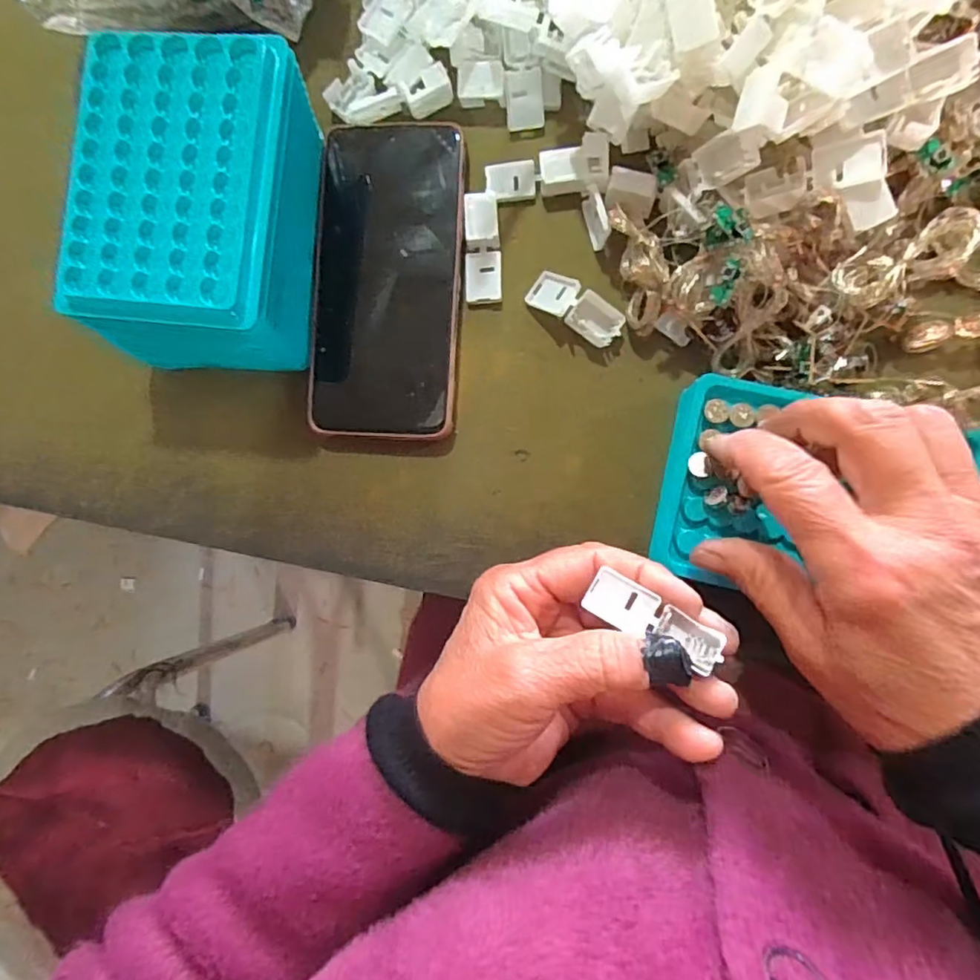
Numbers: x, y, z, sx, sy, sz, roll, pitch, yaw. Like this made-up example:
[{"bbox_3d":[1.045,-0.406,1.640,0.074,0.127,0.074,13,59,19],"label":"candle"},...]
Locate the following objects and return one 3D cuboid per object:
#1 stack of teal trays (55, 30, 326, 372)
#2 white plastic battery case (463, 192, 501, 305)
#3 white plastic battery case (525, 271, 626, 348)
[{"bbox_3d":[-0.136,-0.130,0.285,0.097,0.074,0.144,11,90,6],"label":"stack of teal trays"},{"bbox_3d":[-0.004,-0.128,0.309,0.019,0.011,0.055,-2,89,6],"label":"white plastic battery case"},{"bbox_3d":[0.044,-0.095,0.302,0.051,0.015,0.021,32,92,6],"label":"white plastic battery case"}]

